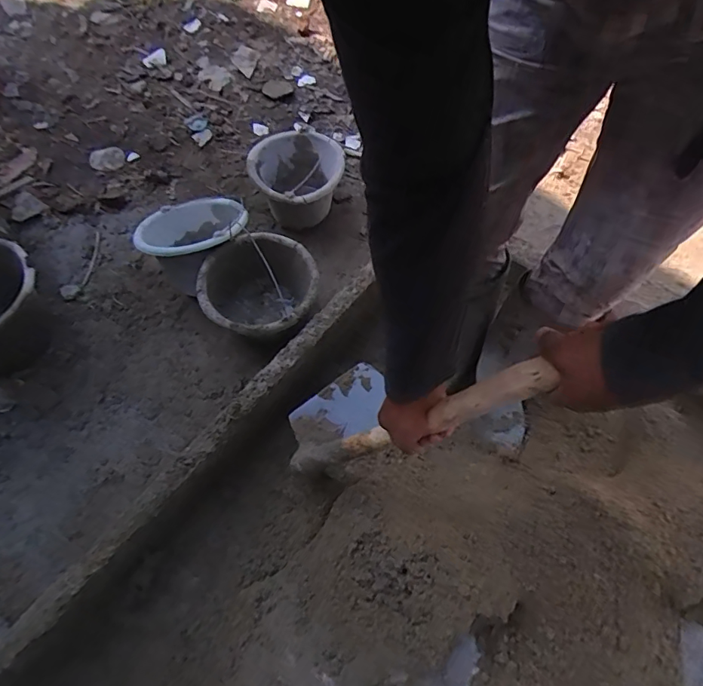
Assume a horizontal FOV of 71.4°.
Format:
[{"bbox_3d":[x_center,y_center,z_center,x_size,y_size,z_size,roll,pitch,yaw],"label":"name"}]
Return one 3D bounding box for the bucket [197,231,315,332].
[{"bbox_3d":[-0.201,-0.107,1.117,0.242,0.182,0.250,-2,62,3],"label":"bucket"}]

